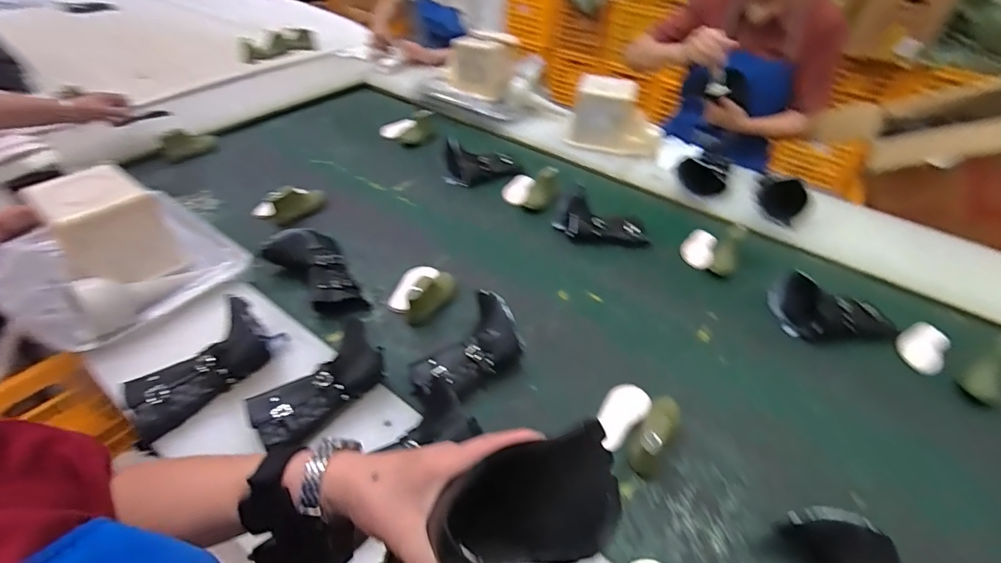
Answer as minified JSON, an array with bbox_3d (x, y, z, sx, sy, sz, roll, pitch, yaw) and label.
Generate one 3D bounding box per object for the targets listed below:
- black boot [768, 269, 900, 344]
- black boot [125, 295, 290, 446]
[{"bbox_3d":[0.657,0.039,0.869,0.212,0.096,0.125,-1,44,-6],"label":"black boot"},{"bbox_3d":[-0.411,0.113,0.636,0.105,0.072,0.204,30,49,25],"label":"black boot"}]

